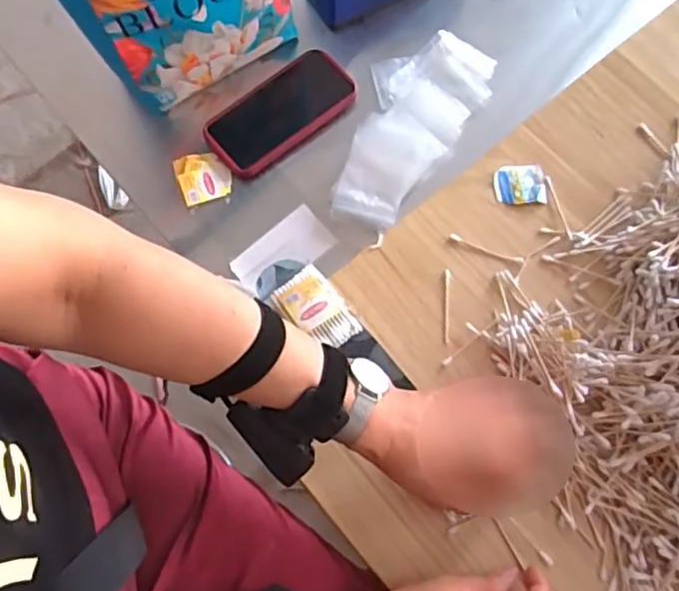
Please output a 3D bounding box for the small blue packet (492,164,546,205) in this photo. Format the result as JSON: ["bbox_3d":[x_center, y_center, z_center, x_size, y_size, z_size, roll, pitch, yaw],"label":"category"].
[{"bbox_3d":[0.174,-0.108,0.603,0.049,0.006,0.040,0,71,-1],"label":"small blue packet"}]

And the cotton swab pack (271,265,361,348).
[{"bbox_3d":[-0.020,0.014,0.553,0.050,0.013,0.074,-38,75,-12],"label":"cotton swab pack"}]

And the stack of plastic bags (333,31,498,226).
[{"bbox_3d":[0.072,-0.191,0.688,0.119,0.029,0.253,28,74,10],"label":"stack of plastic bags"}]

